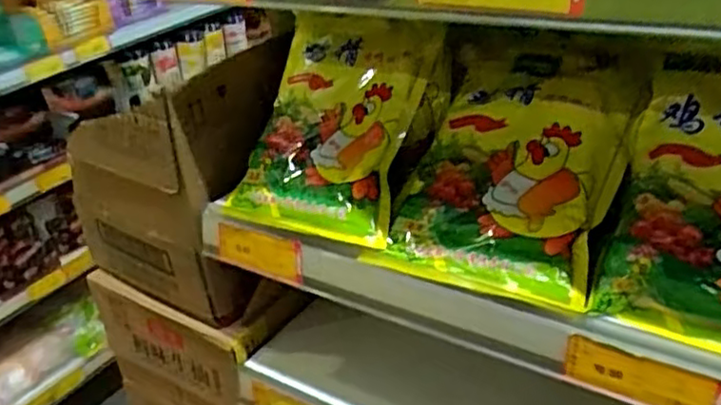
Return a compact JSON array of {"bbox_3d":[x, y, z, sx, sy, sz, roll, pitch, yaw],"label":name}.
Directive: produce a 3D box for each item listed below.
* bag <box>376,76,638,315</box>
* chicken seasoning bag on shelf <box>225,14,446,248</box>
[{"bbox_3d":[0.117,-0.009,0.543,0.163,0.050,0.177,8,66,36],"label":"bag"},{"bbox_3d":[-0.021,-0.070,0.606,0.161,0.038,0.202,13,79,33],"label":"chicken seasoning bag on shelf"}]

